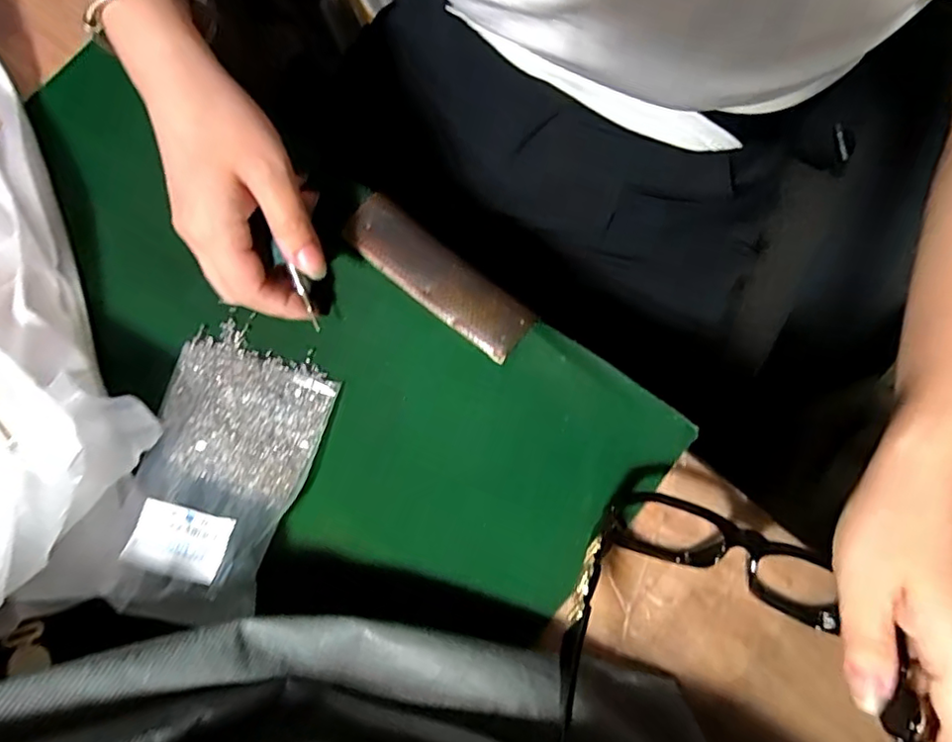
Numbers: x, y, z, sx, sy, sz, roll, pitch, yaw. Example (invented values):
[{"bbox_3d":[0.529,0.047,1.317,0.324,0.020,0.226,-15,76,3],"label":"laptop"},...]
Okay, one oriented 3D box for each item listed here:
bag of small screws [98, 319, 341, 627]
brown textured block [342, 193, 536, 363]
[{"bbox_3d":[-0.132,0.049,0.300,0.083,0.037,0.134,15,80,3],"label":"bag of small screws"},{"bbox_3d":[-0.022,-0.053,0.335,0.116,0.006,0.034,39,82,7],"label":"brown textured block"}]

